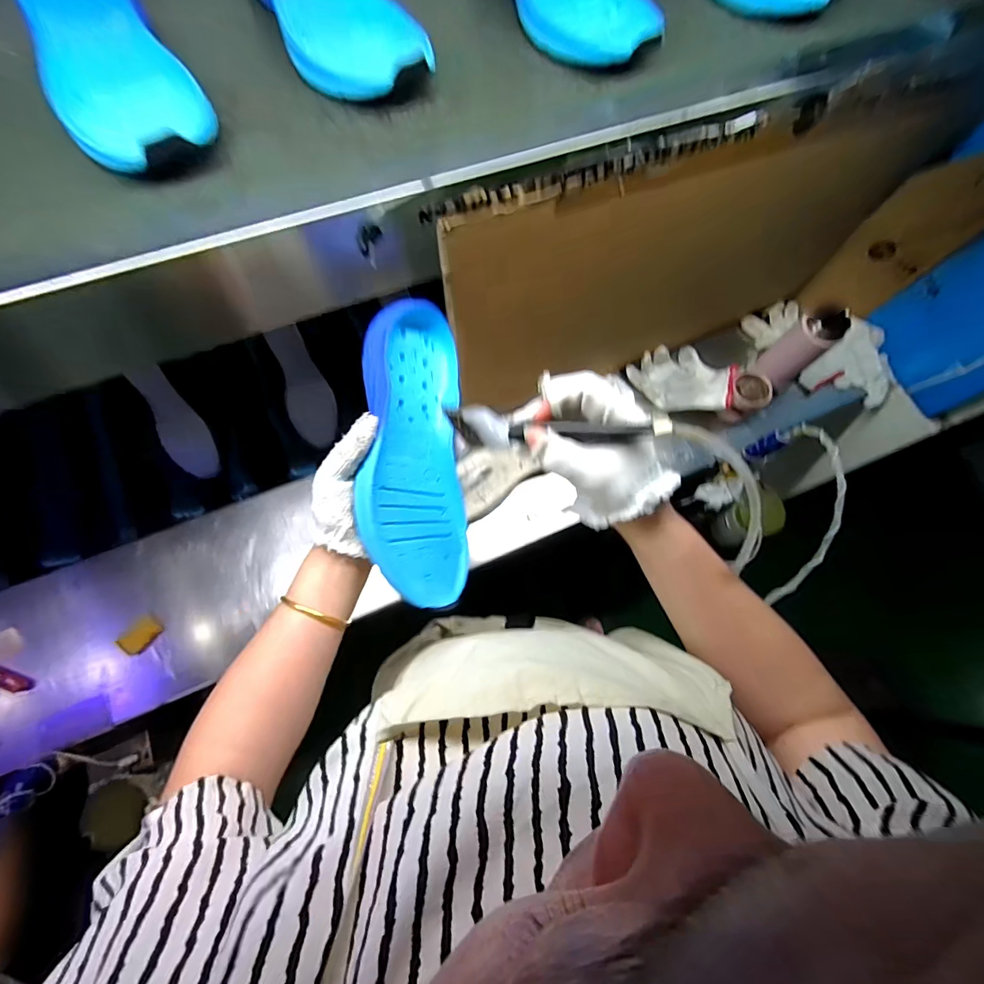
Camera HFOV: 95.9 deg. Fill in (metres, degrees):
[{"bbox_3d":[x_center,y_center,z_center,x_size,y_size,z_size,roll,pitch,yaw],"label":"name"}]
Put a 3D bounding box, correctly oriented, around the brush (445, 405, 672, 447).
[{"bbox_3d":[0.042,-0.045,0.321,0.157,0.021,0.022,7,71,18],"label":"brush"}]

